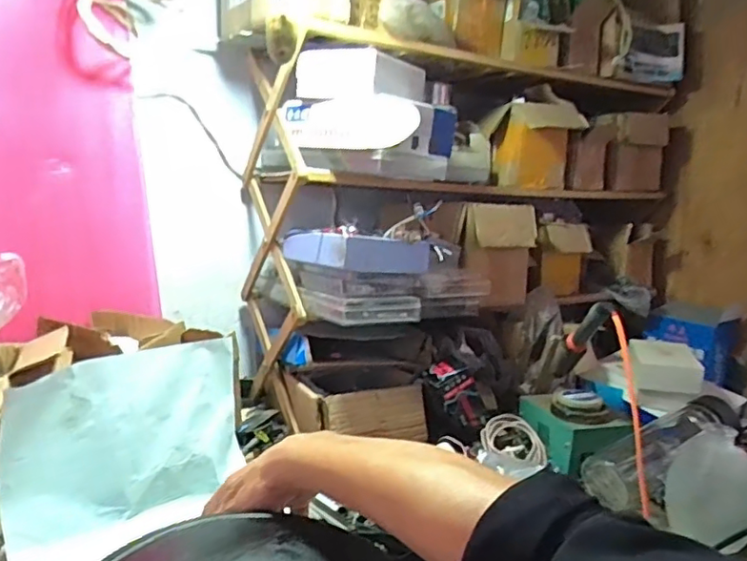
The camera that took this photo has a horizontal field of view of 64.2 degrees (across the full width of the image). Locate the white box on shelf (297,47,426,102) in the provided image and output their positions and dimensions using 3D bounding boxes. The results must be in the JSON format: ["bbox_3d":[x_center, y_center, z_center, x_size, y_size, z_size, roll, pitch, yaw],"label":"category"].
[{"bbox_3d":[-0.015,-0.263,0.780,0.130,0.054,0.110,10,11,37],"label":"white box on shelf"}]

